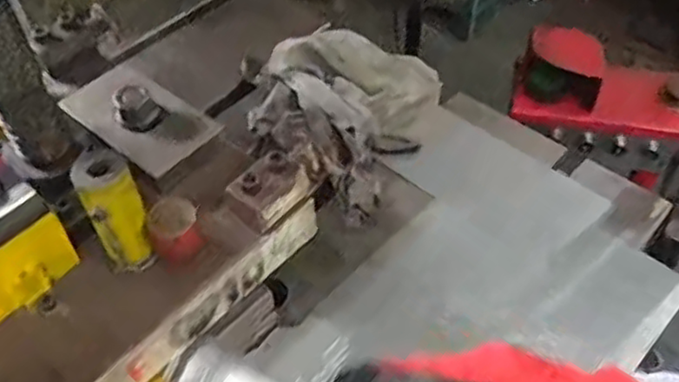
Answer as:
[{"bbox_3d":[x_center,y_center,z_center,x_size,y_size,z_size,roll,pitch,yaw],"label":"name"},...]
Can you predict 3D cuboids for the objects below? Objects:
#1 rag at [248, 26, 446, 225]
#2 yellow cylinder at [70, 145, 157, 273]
[{"bbox_3d":[-0.010,-0.099,0.816,0.213,0.076,0.243,21,53,20],"label":"rag"},{"bbox_3d":[-0.172,0.015,0.532,0.040,0.093,0.046,-21,51,-14],"label":"yellow cylinder"}]

